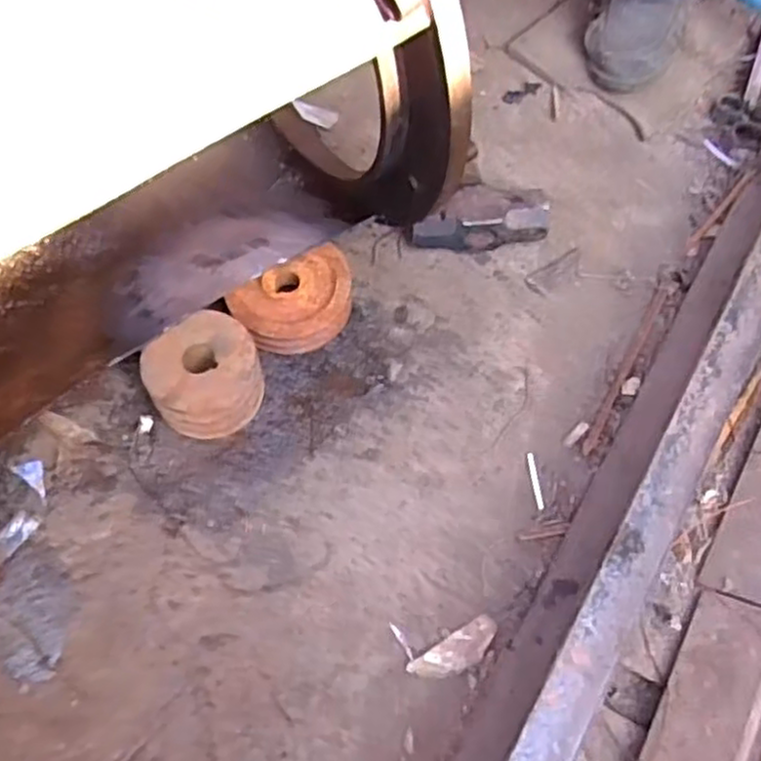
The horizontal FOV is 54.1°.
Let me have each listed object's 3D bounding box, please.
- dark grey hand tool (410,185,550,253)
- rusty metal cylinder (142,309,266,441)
[{"bbox_3d":[0.097,-0.160,0.749,0.133,0.054,0.052,-6,66,-5],"label":"dark grey hand tool"},{"bbox_3d":[-0.151,0.000,0.655,0.095,0.068,0.088,1,66,-2],"label":"rusty metal cylinder"}]

